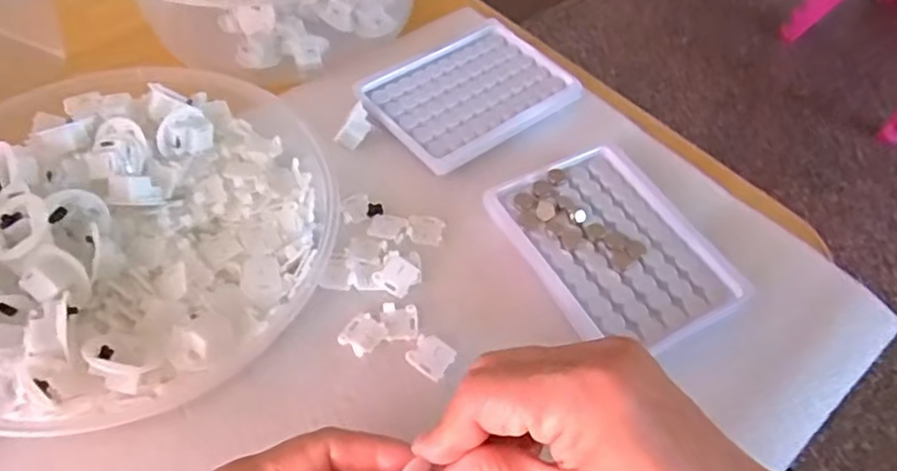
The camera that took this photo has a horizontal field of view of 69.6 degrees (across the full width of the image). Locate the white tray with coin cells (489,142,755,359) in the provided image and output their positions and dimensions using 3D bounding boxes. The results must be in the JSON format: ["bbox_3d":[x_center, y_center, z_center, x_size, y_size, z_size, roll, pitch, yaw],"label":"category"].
[{"bbox_3d":[0.092,0.003,0.367,0.096,0.010,0.128,-22,57,-19],"label":"white tray with coin cells"}]

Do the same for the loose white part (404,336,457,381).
[{"bbox_3d":[-0.009,0.061,0.330,0.022,0.004,0.021,29,56,17],"label":"loose white part"}]

